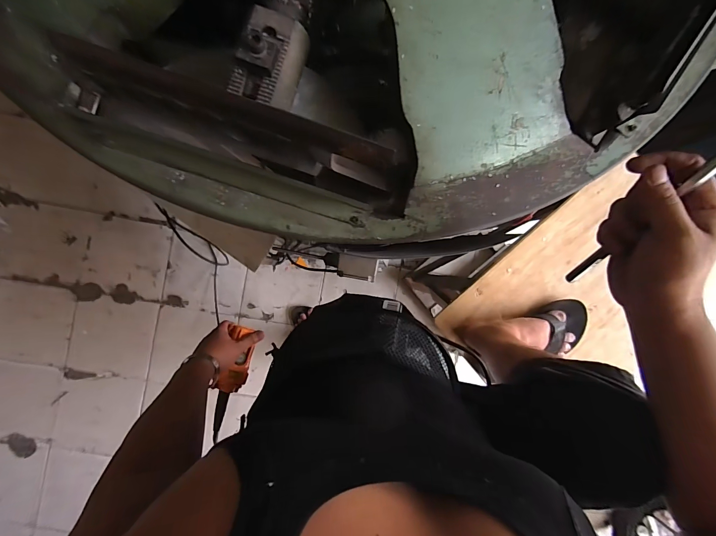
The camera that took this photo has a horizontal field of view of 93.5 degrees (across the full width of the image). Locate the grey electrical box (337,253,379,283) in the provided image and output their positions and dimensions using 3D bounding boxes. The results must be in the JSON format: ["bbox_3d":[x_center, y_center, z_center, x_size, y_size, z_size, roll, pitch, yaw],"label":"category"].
[{"bbox_3d":[-0.001,0.000,0.575,0.066,0.019,0.039,10,88,-5],"label":"grey electrical box"}]

